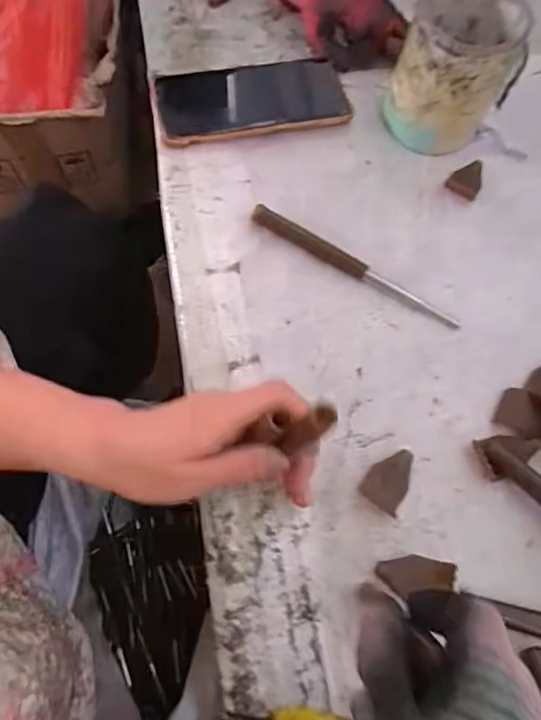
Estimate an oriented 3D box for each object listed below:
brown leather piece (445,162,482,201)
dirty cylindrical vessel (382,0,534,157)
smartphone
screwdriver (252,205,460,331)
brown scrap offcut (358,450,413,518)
[{"bbox_3d":[0.163,-0.151,0.419,0.026,0.004,0.040,30,69,9],"label":"brown leather piece"},{"bbox_3d":[0.148,-0.235,0.407,0.082,0.094,0.093,25,68,7],"label":"dirty cylindrical vessel"},{"bbox_3d":[-0.014,-0.226,0.437,0.163,0.010,0.081,-10,68,-7],"label":"smartphone"},{"bbox_3d":[0.063,-0.072,0.383,0.174,0.010,0.015,30,69,9],"label":"screwdriver"},{"bbox_3d":[0.076,0.075,0.325,0.027,0.006,0.040,33,69,10],"label":"brown scrap offcut"}]

